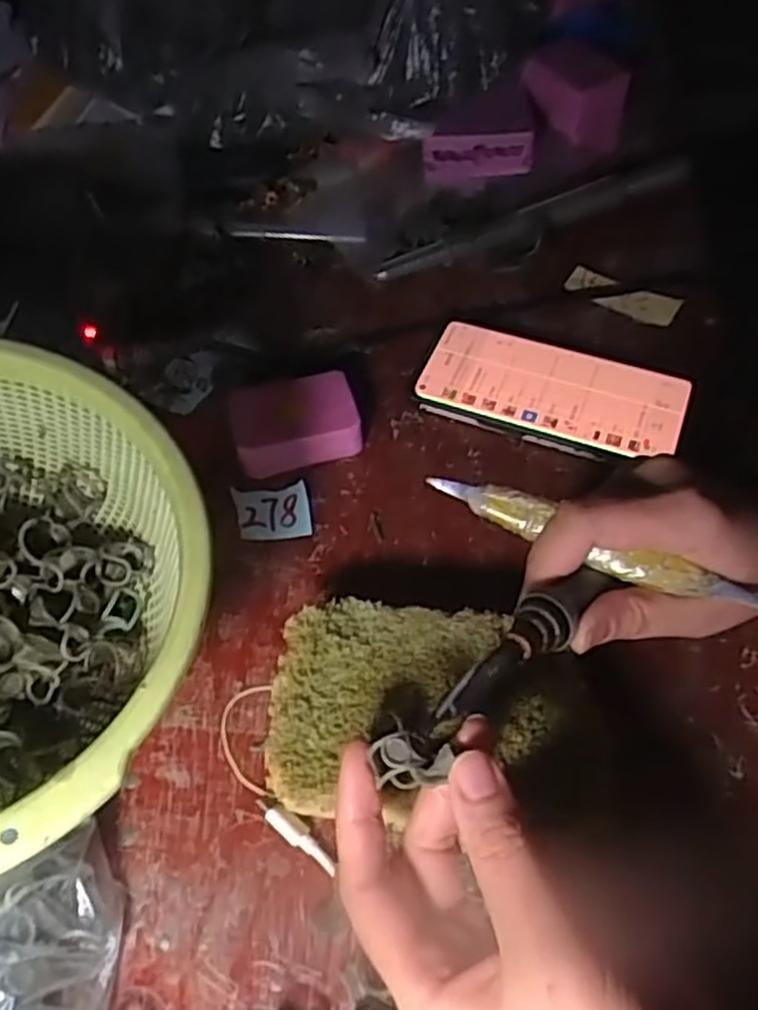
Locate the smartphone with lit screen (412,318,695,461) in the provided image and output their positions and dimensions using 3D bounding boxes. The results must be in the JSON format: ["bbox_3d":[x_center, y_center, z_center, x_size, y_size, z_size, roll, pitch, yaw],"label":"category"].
[{"bbox_3d":[0.103,-0.069,0.460,0.153,0.008,0.075,19,58,15],"label":"smartphone with lit screen"}]

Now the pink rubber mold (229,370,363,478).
[{"bbox_3d":[-0.049,-0.048,0.441,0.069,0.029,0.047,-13,57,-8],"label":"pink rubber mold"}]

